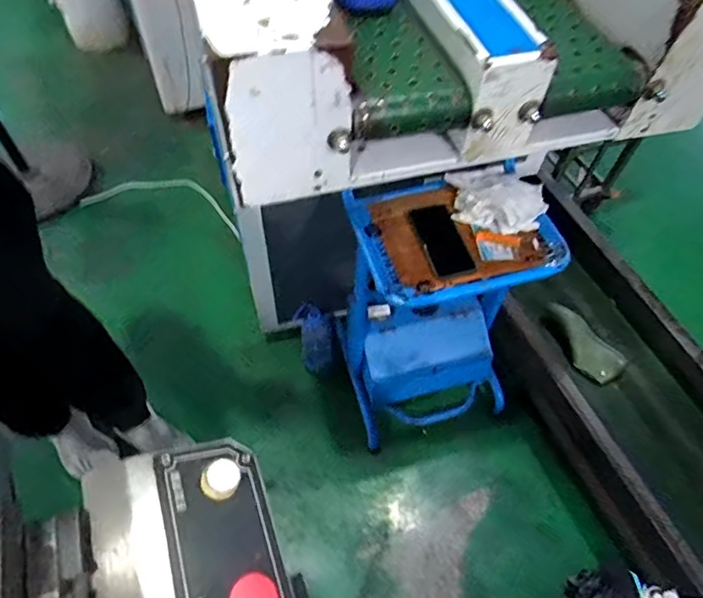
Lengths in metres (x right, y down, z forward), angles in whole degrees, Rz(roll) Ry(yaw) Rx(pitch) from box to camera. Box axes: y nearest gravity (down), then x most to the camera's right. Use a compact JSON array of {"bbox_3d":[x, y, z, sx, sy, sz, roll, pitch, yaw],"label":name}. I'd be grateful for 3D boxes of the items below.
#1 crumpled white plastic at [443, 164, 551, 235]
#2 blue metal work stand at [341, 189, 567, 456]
[{"bbox_3d":[0.281,-0.195,0.990,0.190,0.055,0.102,3,55,-1],"label":"crumpled white plastic"},{"bbox_3d":[0.202,0.040,1.190,0.391,0.570,0.289,-13,57,-11],"label":"blue metal work stand"}]

